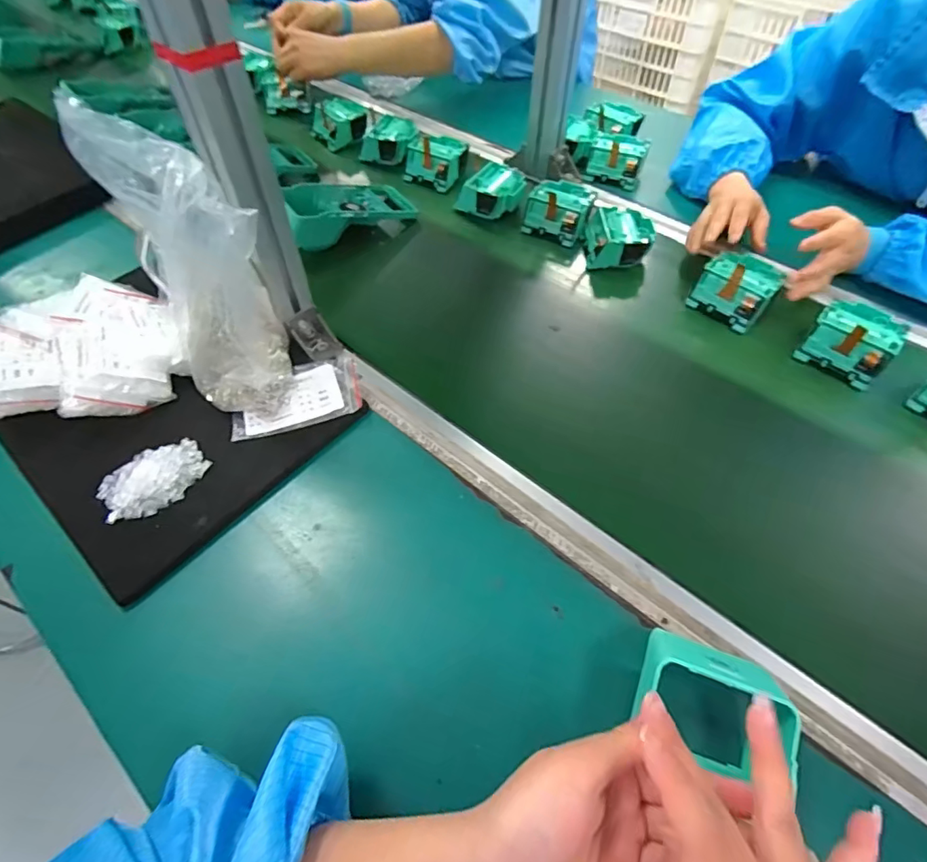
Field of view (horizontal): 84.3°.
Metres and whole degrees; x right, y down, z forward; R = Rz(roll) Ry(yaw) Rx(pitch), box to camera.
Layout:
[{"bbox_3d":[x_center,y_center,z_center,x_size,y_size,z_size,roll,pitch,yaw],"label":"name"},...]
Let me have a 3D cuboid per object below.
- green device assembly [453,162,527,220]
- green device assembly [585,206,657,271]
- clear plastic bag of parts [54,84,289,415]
[{"bbox_3d":[0.042,-0.323,0.689,0.075,0.036,0.080,29,58,20],"label":"green device assembly"},{"bbox_3d":[0.192,-0.238,0.632,0.077,0.041,0.081,6,53,4],"label":"green device assembly"},{"bbox_3d":[-0.211,-0.118,0.415,0.096,0.215,0.152,-23,56,-17],"label":"clear plastic bag of parts"}]

